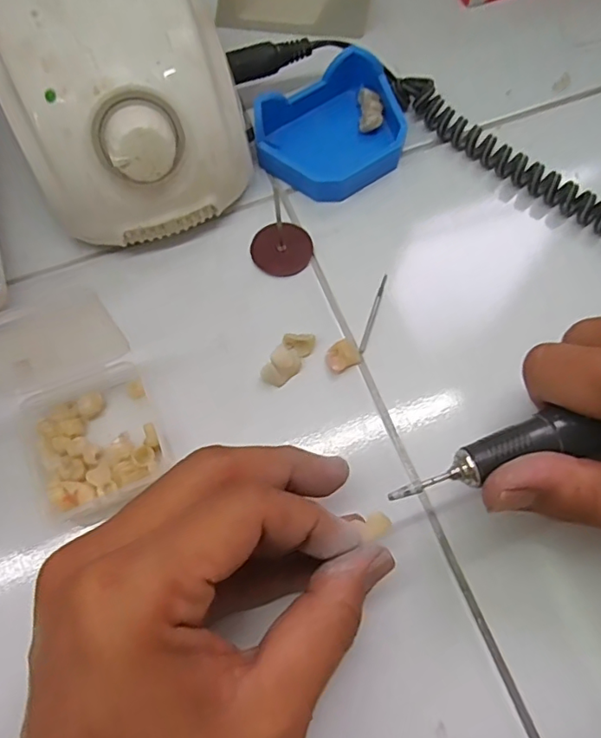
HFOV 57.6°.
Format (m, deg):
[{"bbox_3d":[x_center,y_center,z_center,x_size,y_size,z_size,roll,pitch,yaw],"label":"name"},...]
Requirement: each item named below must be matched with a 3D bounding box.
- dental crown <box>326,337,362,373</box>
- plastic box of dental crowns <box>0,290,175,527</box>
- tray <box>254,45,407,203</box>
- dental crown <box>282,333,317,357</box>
[{"bbox_3d":[0.020,-0.007,0.253,0.016,0.009,0.014,-28,71,-11],"label":"dental crown"},{"bbox_3d":[-0.092,0.012,0.220,0.061,0.054,0.082,-28,71,-11],"label":"plastic box of dental crowns"},{"bbox_3d":[0.019,-0.125,0.286,0.079,0.022,0.062,-32,72,-12],"label":"tray"},{"bbox_3d":[-0.001,-0.011,0.255,0.014,0.009,0.009,9,69,4],"label":"dental crown"}]

